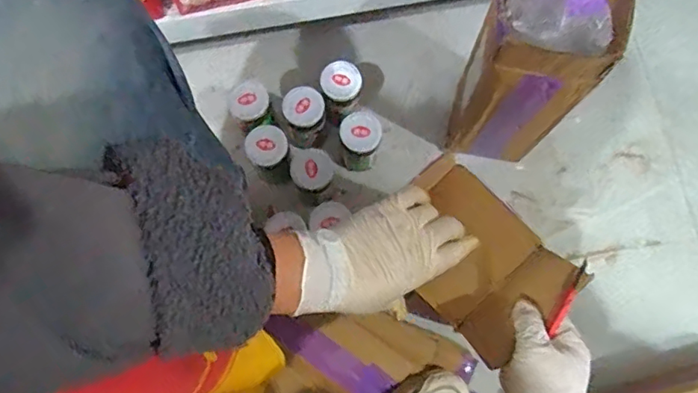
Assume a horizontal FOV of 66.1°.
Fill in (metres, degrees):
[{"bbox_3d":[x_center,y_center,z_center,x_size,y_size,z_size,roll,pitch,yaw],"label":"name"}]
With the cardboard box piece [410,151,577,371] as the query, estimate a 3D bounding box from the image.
[{"bbox_3d":[0.120,0.057,0.519,0.124,0.051,0.165,-40,81,-8],"label":"cardboard box piece"}]

